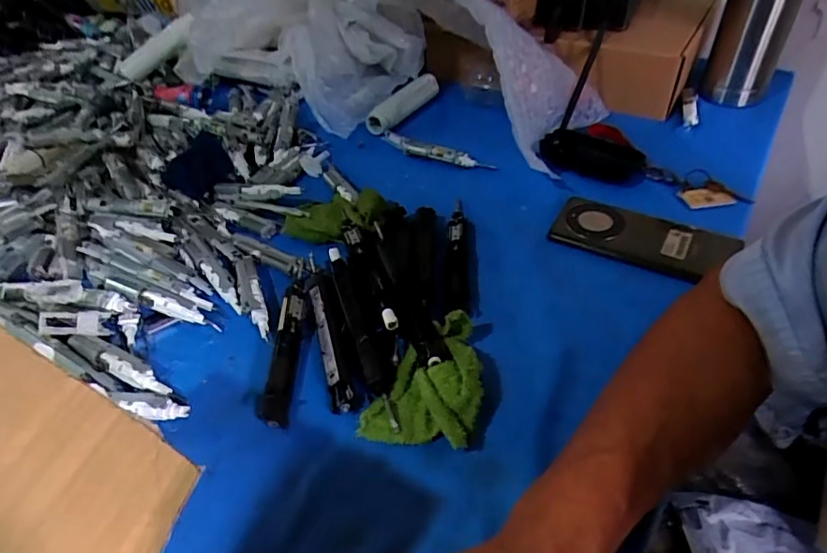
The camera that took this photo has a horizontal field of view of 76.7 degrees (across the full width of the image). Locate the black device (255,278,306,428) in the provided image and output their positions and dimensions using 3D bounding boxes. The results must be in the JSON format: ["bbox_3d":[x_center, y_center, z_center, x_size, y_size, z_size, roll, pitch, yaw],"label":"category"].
[{"bbox_3d":[-0.101,0.054,0.416,0.020,0.019,0.135,-2,42,2],"label":"black device"}]

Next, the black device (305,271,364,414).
[{"bbox_3d":[-0.065,0.047,0.420,0.025,0.020,0.135,-13,43,-10],"label":"black device"}]

